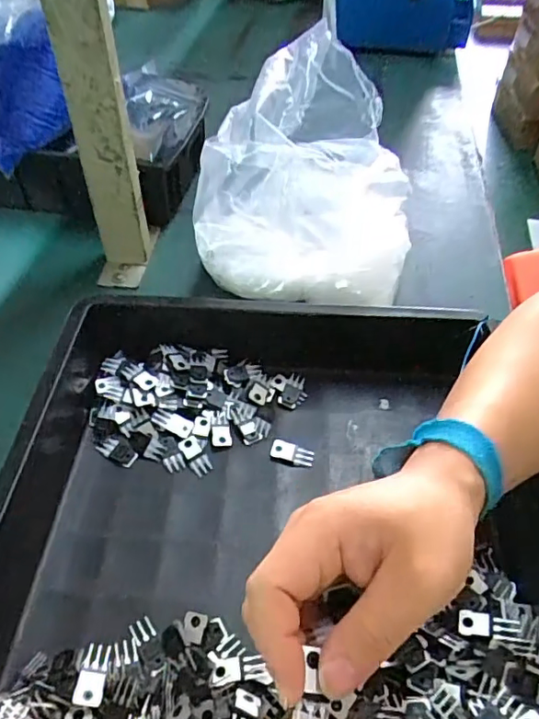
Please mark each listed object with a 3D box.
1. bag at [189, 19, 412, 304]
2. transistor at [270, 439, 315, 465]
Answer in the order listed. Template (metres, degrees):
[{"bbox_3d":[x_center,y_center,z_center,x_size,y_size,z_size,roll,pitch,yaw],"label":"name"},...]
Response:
[{"bbox_3d":[0.035,-0.163,0.522,0.202,0.204,0.172,0,48,0],"label":"bag"},{"bbox_3d":[0.019,0.077,0.449,0.034,0.008,0.018,11,49,10],"label":"transistor"}]

